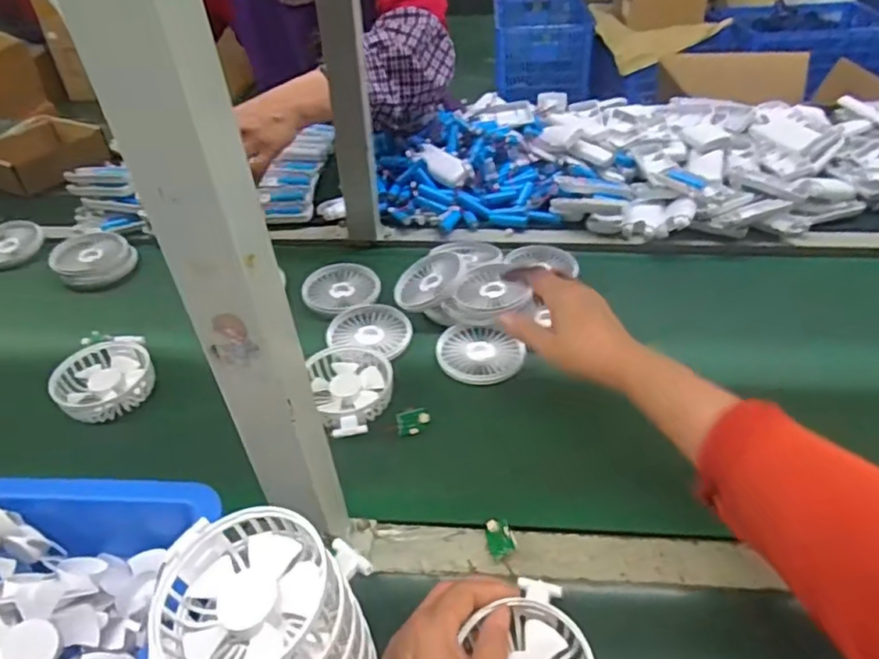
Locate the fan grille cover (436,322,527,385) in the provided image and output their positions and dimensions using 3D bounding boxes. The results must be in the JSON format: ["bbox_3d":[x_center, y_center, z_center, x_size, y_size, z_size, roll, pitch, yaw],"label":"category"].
[{"bbox_3d":[0.042,0.021,0.633,0.085,0.013,0.075,-11,56,-4],"label":"fan grille cover"}]

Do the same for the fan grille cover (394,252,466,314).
[{"bbox_3d":[-0.010,-0.057,0.703,0.084,0.011,0.078,-22,50,18],"label":"fan grille cover"}]

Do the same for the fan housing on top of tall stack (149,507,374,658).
[{"bbox_3d":[-0.097,0.139,0.317,0.093,0.030,0.089,9,42,13],"label":"fan housing on top of tall stack"}]

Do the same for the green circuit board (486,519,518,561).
[{"bbox_3d":[0.047,0.160,0.474,0.022,0.007,0.030,-24,49,13],"label":"green circuit board"}]

